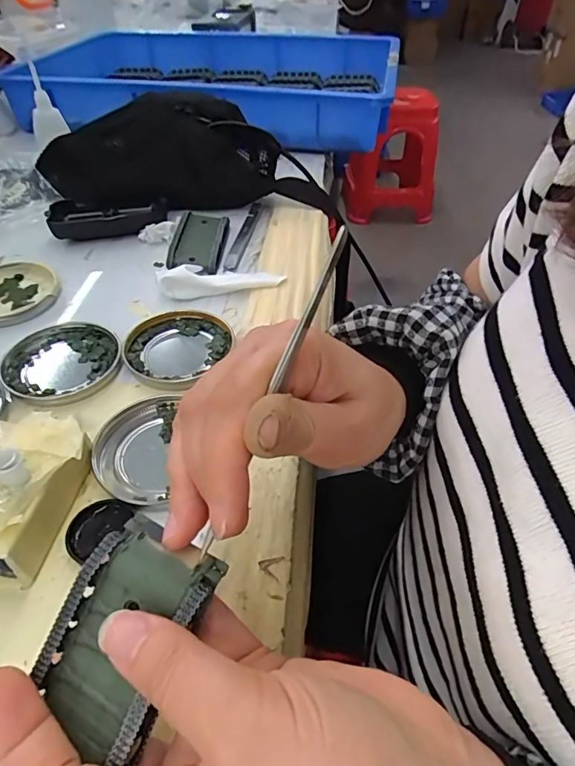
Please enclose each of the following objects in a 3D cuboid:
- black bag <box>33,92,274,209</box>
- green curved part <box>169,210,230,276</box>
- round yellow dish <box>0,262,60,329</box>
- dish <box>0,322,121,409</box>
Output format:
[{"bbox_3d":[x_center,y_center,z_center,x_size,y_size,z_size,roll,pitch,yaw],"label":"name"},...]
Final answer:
[{"bbox_3d":[-0.139,-0.247,0.502,0.216,0.091,0.129,-24,50,-22],"label":"black bag"},{"bbox_3d":[-0.082,-0.133,0.442,0.046,0.020,0.080,3,45,2],"label":"green curved part"},{"bbox_3d":[-0.234,-0.074,0.392,0.076,0.014,0.075,0,45,0],"label":"round yellow dish"},{"bbox_3d":[-0.160,-0.016,0.334,0.077,0.006,0.079,0,45,0],"label":"dish"}]

